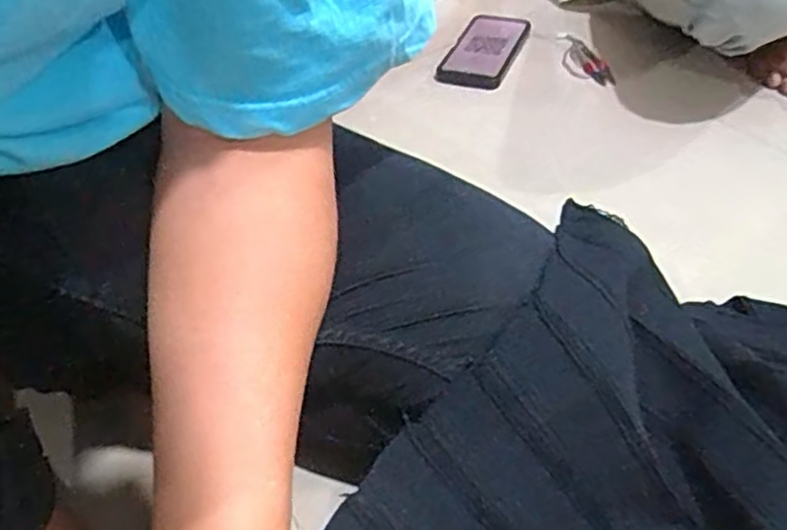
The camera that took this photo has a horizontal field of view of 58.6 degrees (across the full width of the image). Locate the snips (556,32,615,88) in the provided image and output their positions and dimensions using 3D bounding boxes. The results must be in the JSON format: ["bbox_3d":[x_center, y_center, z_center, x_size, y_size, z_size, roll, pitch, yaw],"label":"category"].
[{"bbox_3d":[0.234,-0.256,0.871,0.032,0.015,0.135,-13,42,-7],"label":"snips"}]

